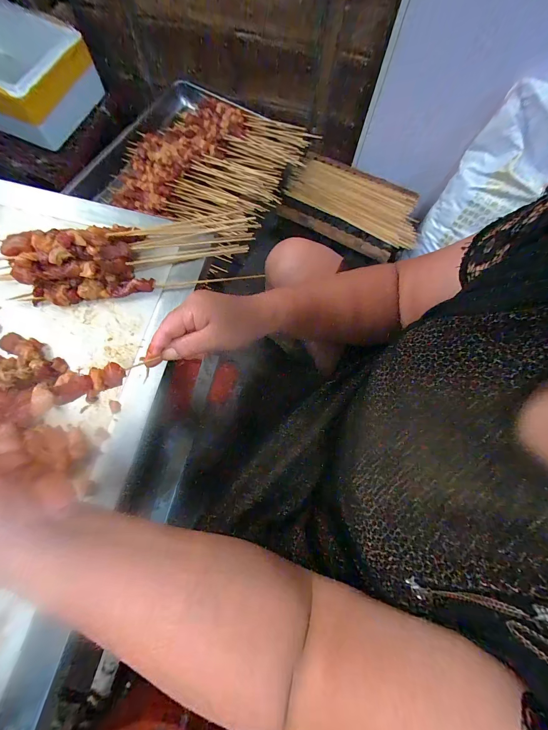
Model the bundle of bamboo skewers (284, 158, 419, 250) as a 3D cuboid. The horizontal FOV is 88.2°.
[{"bbox_3d":[0.211,-0.428,0.729,0.344,0.033,0.146,23,75,5],"label":"bundle of bamboo skewers"}]

